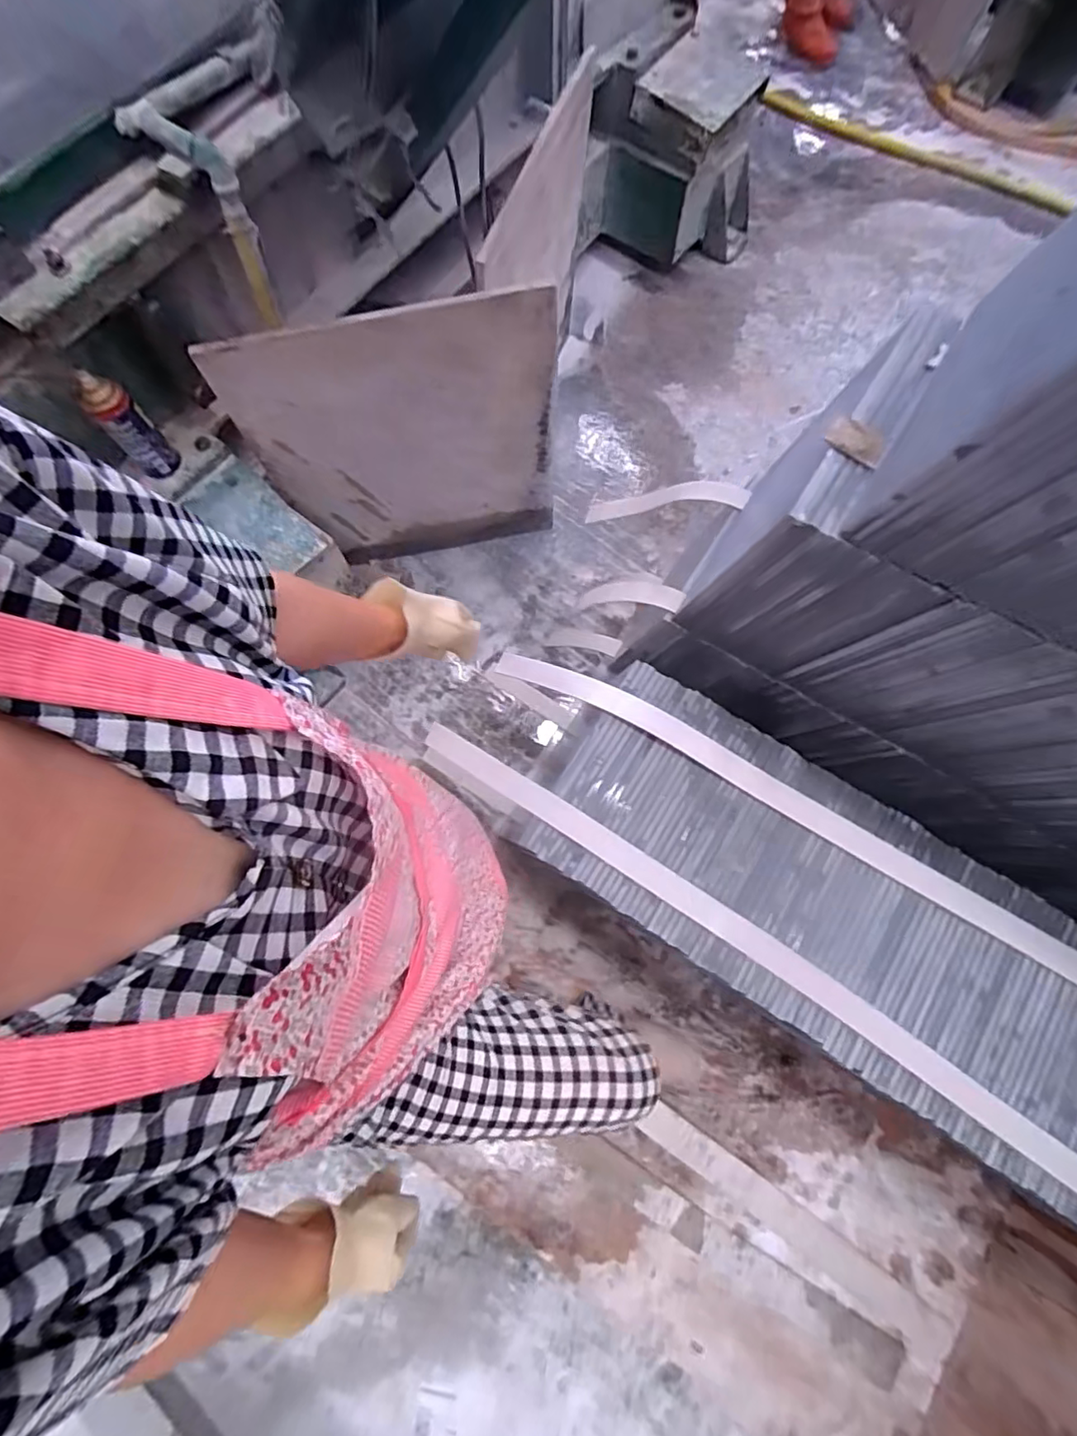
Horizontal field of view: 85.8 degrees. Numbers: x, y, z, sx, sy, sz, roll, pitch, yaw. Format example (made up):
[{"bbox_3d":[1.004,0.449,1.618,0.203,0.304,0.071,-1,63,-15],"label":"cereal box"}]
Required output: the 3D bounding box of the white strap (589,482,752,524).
[{"bbox_3d":[0.197,-0.347,0.932,0.263,0.032,0.043,4,75,31],"label":"white strap"}]

